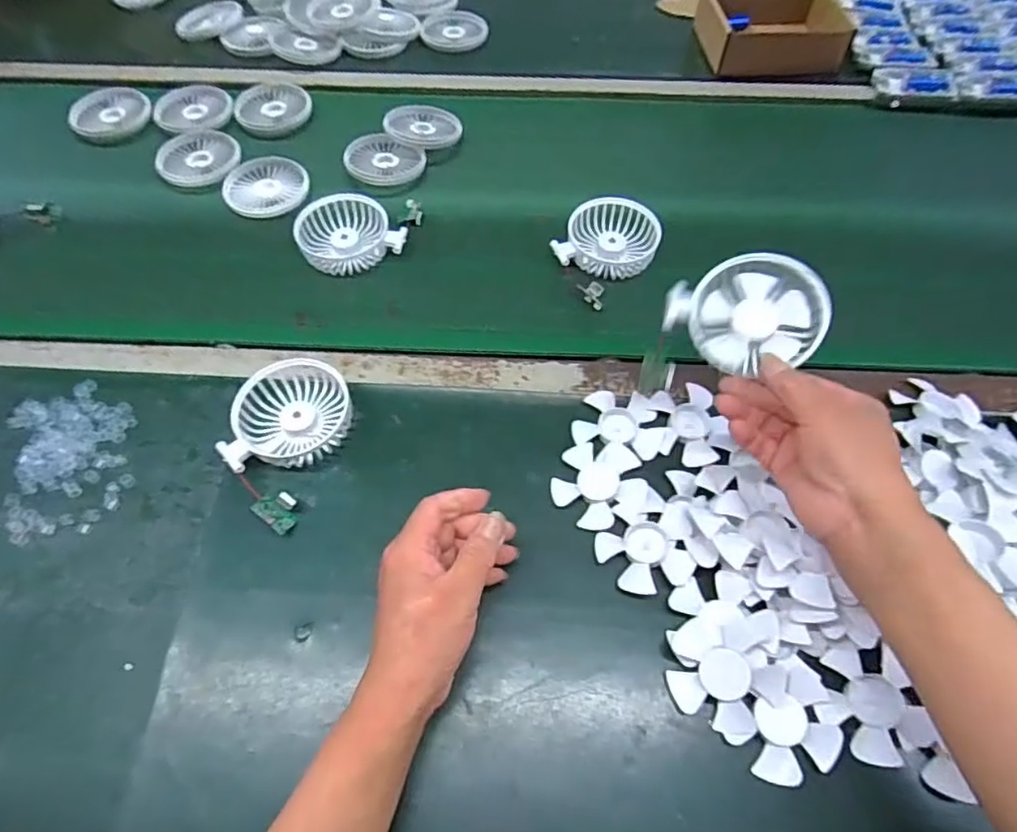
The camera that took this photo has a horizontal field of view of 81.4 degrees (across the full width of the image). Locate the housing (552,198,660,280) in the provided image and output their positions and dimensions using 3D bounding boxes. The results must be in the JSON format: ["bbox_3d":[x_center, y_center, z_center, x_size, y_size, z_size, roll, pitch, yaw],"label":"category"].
[{"bbox_3d":[0.100,-0.180,0.597,0.101,0.027,0.084,6,60,3],"label":"housing"}]

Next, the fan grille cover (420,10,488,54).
[{"bbox_3d":[-0.072,-0.521,0.798,0.085,0.008,0.075,5,73,-3],"label":"fan grille cover"}]

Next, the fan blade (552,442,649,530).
[{"bbox_3d":[0.071,0.053,0.470,0.070,0.013,0.070,0,60,0],"label":"fan blade"}]

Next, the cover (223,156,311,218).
[{"bbox_3d":[-0.267,-0.252,0.646,0.085,0.015,0.088,-40,68,-21],"label":"cover"}]

